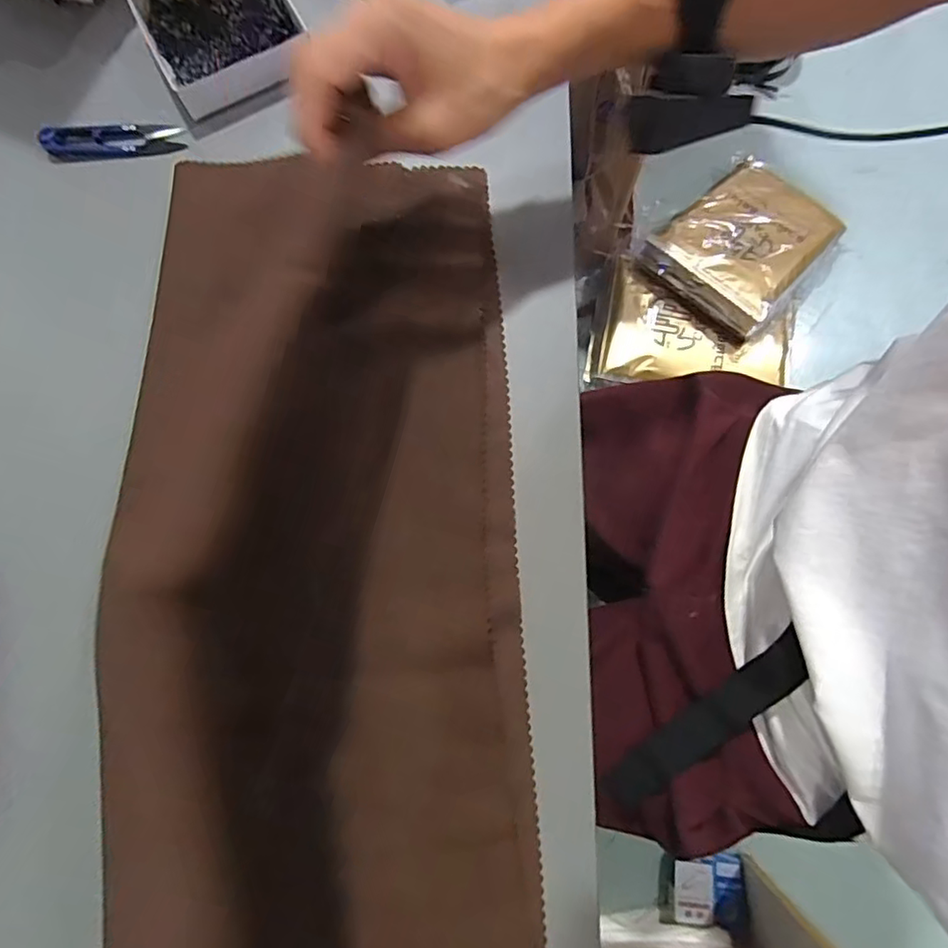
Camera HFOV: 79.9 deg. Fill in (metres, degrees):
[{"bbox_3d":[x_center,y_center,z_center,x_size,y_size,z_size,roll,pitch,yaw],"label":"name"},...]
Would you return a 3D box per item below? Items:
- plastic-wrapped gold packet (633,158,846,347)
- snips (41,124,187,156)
[{"bbox_3d":[0.507,-0.428,1.036,0.358,0.074,0.253,-43,83,-7],"label":"plastic-wrapped gold packet"},{"bbox_3d":[-0.268,-0.249,0.416,0.098,0.006,0.020,-3,80,0],"label":"snips"}]

